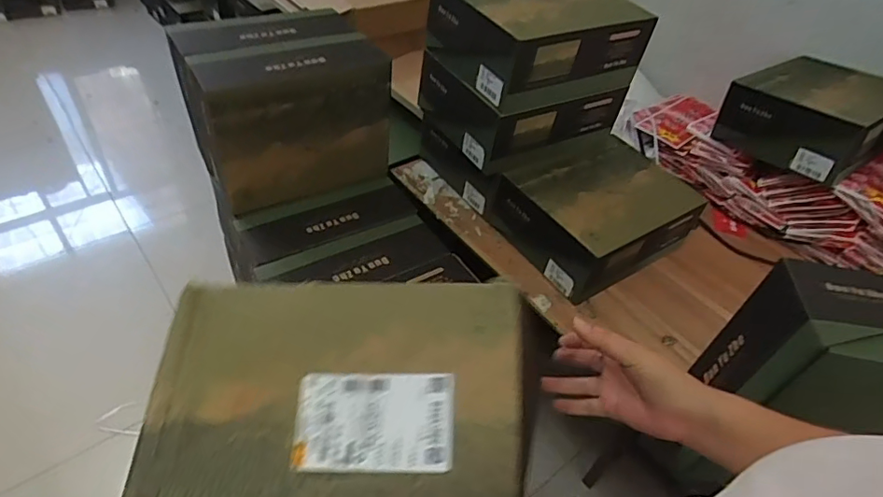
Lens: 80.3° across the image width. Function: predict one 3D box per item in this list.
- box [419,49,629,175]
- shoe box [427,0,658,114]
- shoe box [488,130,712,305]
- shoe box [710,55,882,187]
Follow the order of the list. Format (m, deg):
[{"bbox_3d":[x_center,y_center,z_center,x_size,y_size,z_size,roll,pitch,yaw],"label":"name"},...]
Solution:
[{"bbox_3d":[0.158,-0.297,1.044,0.325,0.126,0.243,-21,51,-26],"label":"box"},{"bbox_3d":[0.175,-0.393,0.952,0.324,0.139,0.244,-21,51,-27],"label":"shoe box"},{"bbox_3d":[0.304,-0.078,1.026,0.325,0.124,0.257,-23,52,-28],"label":"shoe box"},{"bbox_3d":[0.804,-0.292,1.117,0.367,0.132,0.259,-24,52,-28],"label":"shoe box"}]

